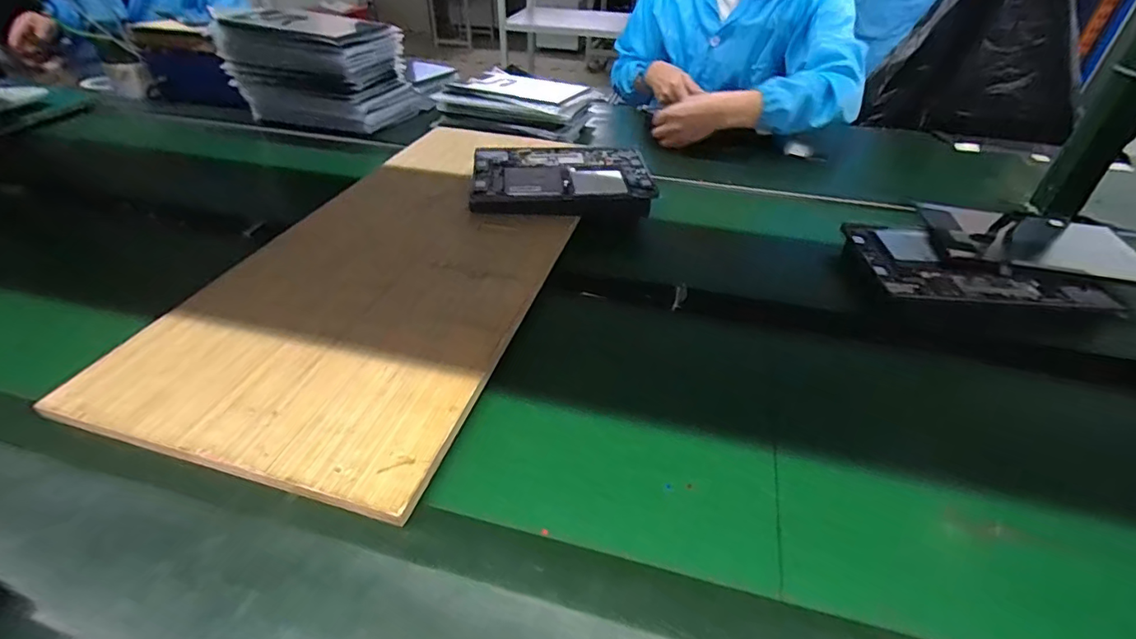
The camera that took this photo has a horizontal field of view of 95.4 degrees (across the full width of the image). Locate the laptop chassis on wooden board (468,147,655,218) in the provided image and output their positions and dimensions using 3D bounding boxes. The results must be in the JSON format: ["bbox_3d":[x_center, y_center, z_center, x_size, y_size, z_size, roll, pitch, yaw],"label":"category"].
[{"bbox_3d":[-0.009,-0.206,0.756,0.251,0.031,0.164,-2,41,-4],"label":"laptop chassis on wooden board"}]

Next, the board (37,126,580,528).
[{"bbox_3d":[-0.183,-0.093,0.643,0.338,0.021,0.664,13,42,12],"label":"board"}]

